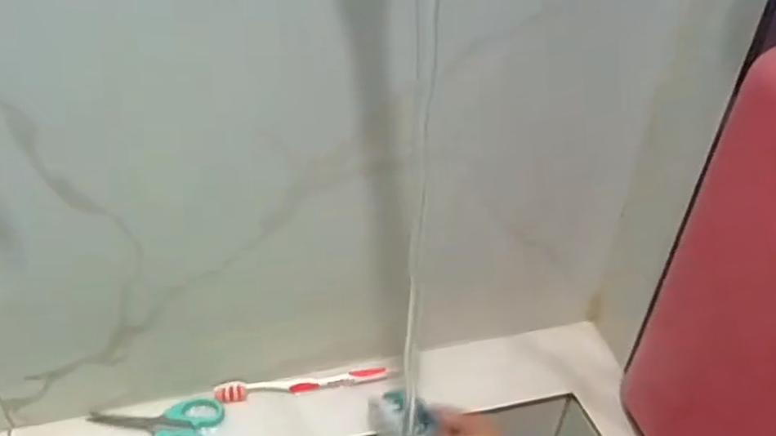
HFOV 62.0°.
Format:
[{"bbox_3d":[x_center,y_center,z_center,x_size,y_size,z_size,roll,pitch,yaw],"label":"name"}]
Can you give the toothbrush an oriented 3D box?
[{"bbox_3d":[-0.082,0.160,0.631,0.167,0.013,0.020,-5,37,-11],"label":"toothbrush"}]

